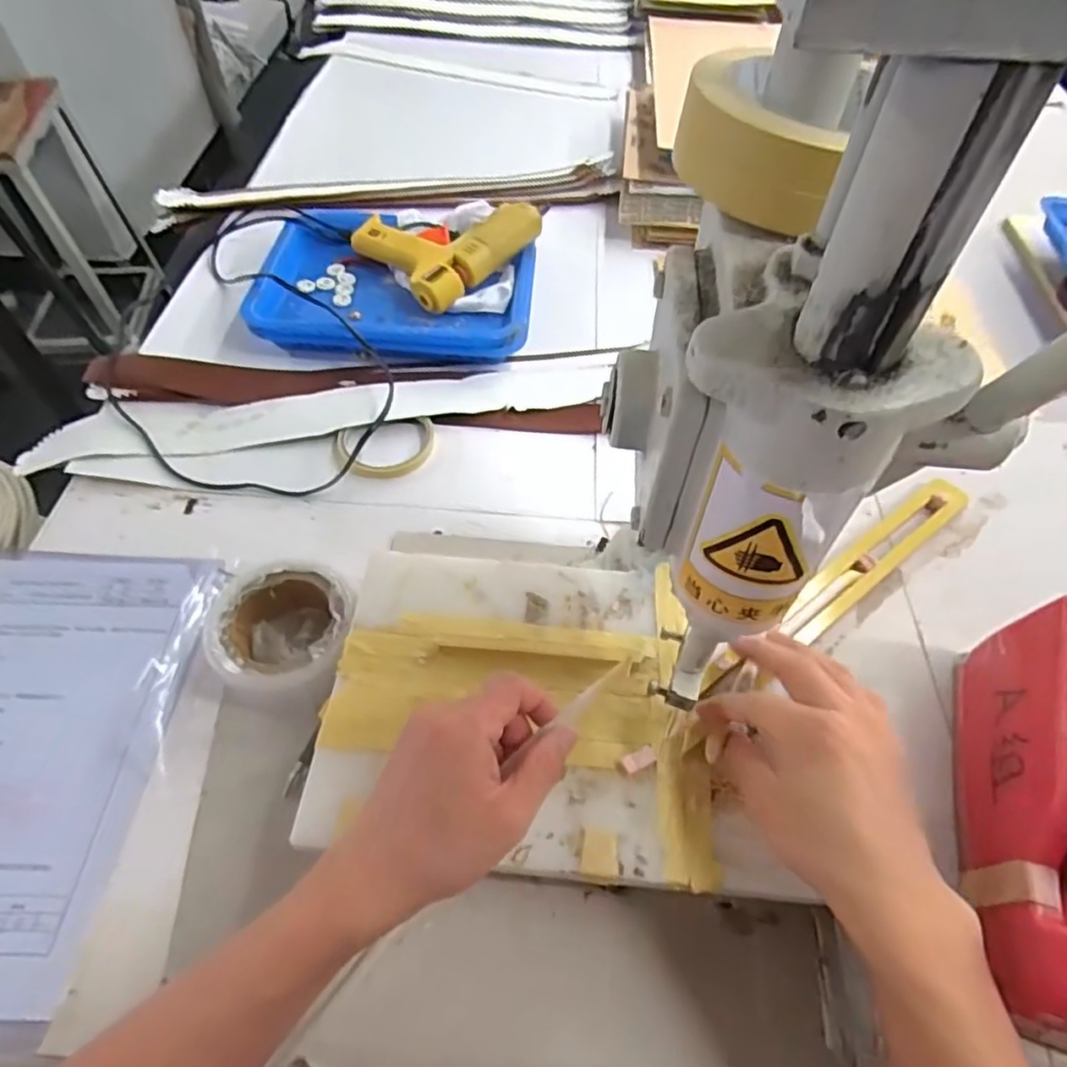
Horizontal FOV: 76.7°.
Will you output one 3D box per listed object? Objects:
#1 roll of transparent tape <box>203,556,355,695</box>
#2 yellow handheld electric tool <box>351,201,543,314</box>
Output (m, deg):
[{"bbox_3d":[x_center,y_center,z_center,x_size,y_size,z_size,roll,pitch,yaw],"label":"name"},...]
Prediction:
[{"bbox_3d":[-0.178,0.070,0.488,0.096,0.054,0.100,1,54,-2],"label":"roll of transparent tape"},{"bbox_3d":[-0.094,-0.326,0.749,0.161,0.058,0.159,-36,63,-22],"label":"yellow handheld electric tool"}]

